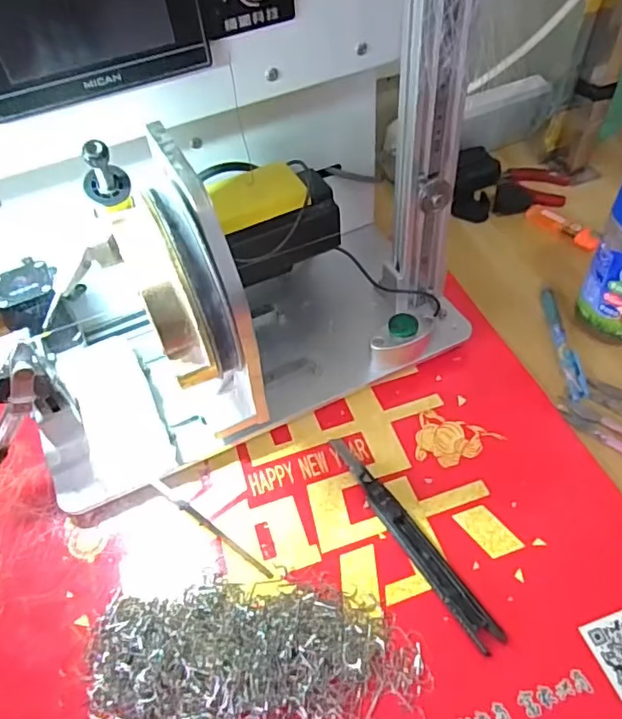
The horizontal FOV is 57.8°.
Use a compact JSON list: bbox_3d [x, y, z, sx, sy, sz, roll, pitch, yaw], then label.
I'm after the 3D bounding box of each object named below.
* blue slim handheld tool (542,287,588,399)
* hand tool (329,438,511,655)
[{"bbox_3d":[0.214,-0.015,0.476,0.020,0.010,0.114,0,48,7],"label":"blue slim handheld tool"},{"bbox_3d":[0.064,0.115,0.380,0.019,0.012,0.167,-27,51,-17],"label":"hand tool"}]

